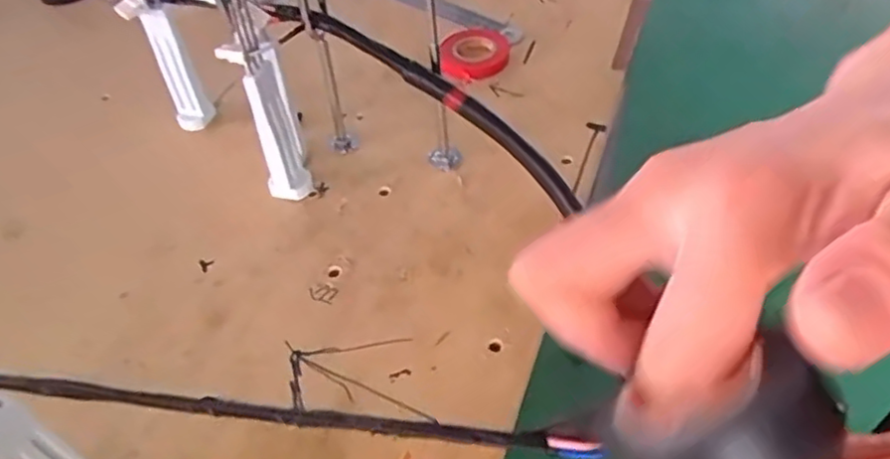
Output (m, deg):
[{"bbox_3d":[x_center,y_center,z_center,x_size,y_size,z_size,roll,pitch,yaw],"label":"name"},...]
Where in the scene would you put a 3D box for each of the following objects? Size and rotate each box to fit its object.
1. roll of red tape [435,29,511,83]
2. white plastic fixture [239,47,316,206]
[{"bbox_3d":[0.025,-0.146,0.565,0.060,0.015,0.058,-3,46,3],"label":"roll of red tape"},{"bbox_3d":[-0.112,-0.070,0.444,0.030,0.107,0.035,-17,47,-10],"label":"white plastic fixture"}]

